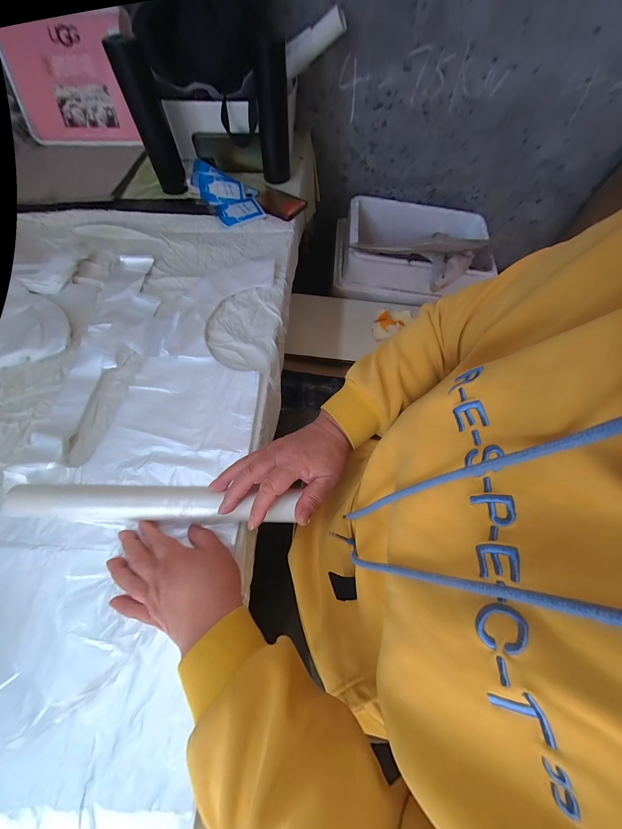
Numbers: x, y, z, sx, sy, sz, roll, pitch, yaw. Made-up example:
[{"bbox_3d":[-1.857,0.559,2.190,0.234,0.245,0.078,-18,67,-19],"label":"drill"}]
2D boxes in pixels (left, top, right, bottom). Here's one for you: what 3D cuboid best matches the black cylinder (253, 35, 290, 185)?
[{"bbox_3d":[-0.081,-0.642,0.611,0.063,0.201,0.051,-2,65,-2],"label":"black cylinder"}]

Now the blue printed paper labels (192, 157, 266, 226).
[{"bbox_3d":[-0.173,-0.476,0.618,0.113,0.032,0.165,-31,81,-16],"label":"blue printed paper labels"}]

